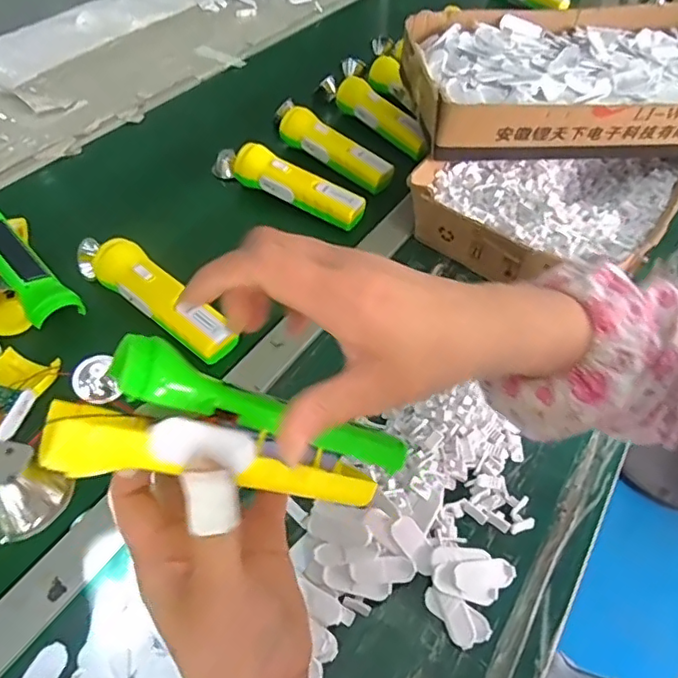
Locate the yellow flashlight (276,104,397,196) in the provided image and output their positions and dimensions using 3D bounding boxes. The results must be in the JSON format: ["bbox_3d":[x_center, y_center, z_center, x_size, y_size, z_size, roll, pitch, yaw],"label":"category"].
[{"bbox_3d":[-0.007,-0.255,0.758,0.184,0.040,0.049,36,57,24],"label":"yellow flashlight"}]

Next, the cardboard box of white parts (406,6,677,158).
[{"bbox_3d":[0.303,-0.319,0.699,0.432,0.087,0.250,-4,50,-6],"label":"cardboard box of white parts"}]

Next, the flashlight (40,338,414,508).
[{"bbox_3d":[-0.045,0.053,0.282,0.175,0.037,0.059,19,45,-22],"label":"flashlight"}]

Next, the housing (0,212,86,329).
[{"bbox_3d":[-0.325,-0.076,0.573,0.047,0.048,0.155,-34,61,-30],"label":"housing"}]

